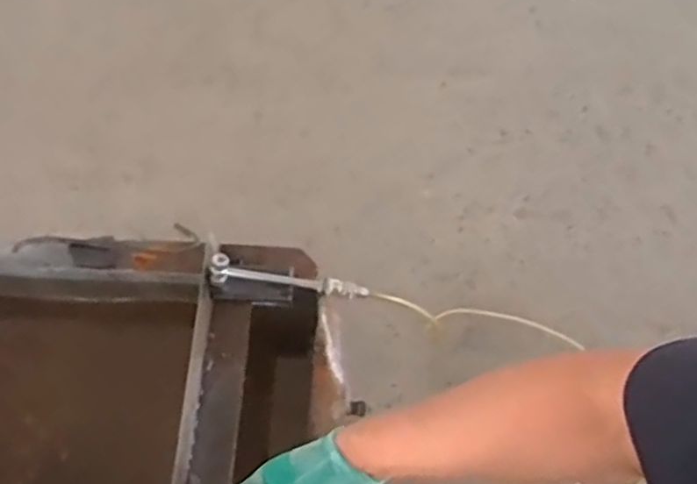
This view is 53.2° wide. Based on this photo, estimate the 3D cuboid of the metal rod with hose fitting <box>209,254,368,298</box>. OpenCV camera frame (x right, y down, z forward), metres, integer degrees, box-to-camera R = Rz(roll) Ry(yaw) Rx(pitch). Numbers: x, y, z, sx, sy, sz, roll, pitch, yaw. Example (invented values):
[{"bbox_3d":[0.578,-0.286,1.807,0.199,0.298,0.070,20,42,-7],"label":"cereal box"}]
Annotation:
[{"bbox_3d":[-0.064,0.042,0.772,0.175,0.038,0.019,10,67,-13],"label":"metal rod with hose fitting"}]

